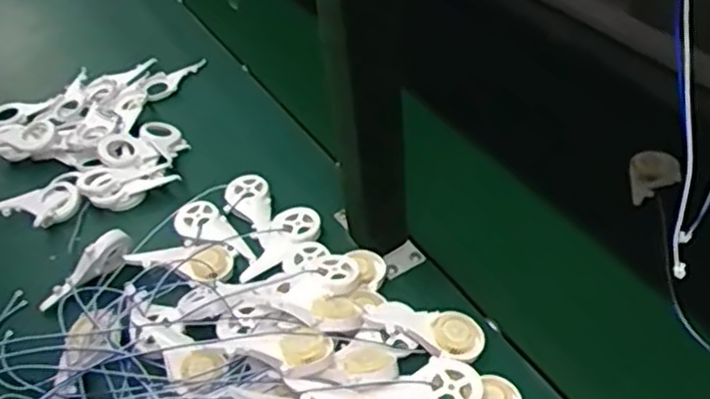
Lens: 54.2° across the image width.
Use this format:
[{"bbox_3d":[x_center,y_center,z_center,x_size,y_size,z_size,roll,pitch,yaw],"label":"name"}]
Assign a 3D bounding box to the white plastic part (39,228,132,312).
[{"bbox_3d":[-0.240,0.064,0.615,0.093,0.032,0.013,-43,51,-6],"label":"white plastic part"}]

